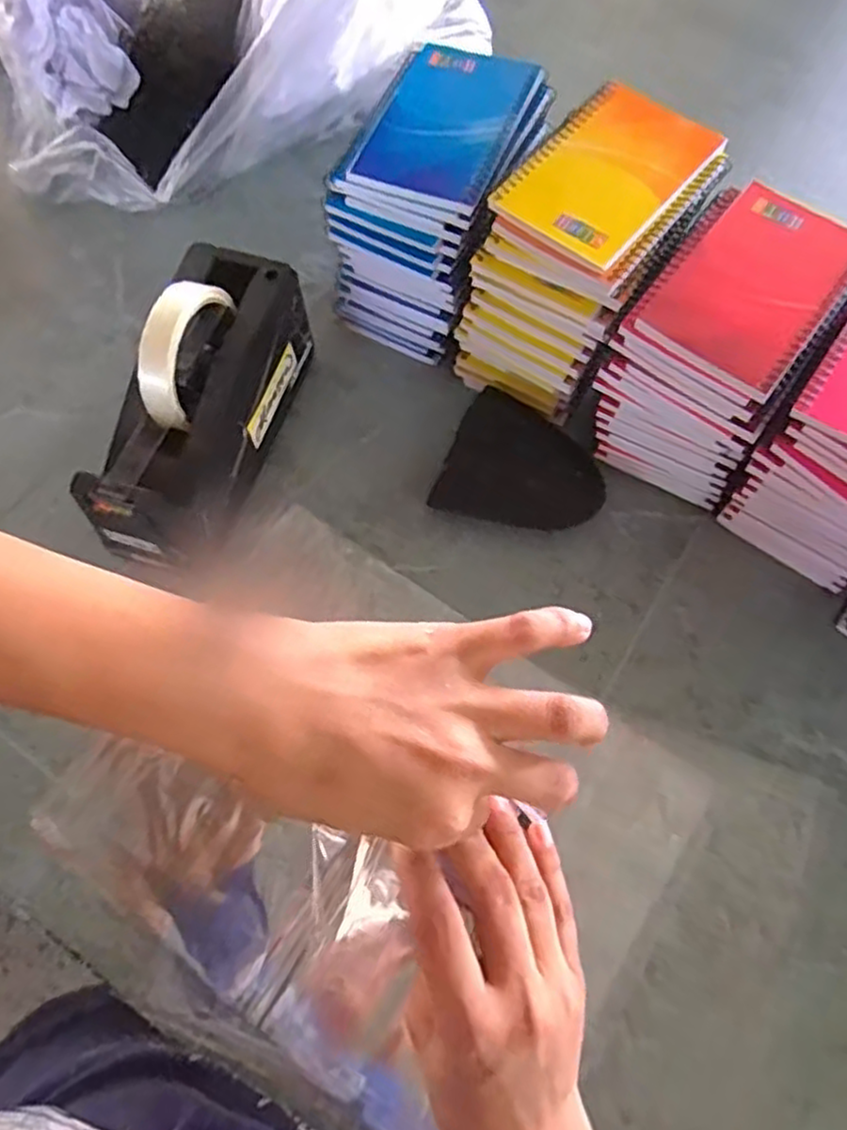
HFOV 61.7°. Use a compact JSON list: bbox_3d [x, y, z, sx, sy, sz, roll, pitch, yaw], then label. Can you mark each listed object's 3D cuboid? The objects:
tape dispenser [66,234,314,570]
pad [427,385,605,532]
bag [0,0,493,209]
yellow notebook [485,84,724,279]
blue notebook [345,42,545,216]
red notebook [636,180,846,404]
[{"bbox_3d":[-0.143,-0.104,0.456,0.077,0.122,0.197,14,70,6],"label":"tape dispenser"},{"bbox_3d":[0.070,-0.063,0.483,0.102,0.033,0.086,23,69,9],"label":"pad"},{"bbox_3d":[-0.158,-0.465,0.589,0.421,0.137,0.237,-32,72,-11],"label":"bag"},{"bbox_3d":[0.108,-0.231,0.415,0.084,0.007,0.134,37,74,13],"label":"yellow notebook"},{"bbox_3d":[0.016,-0.276,0.442,0.082,0.008,0.130,20,71,8],"label":"blue notebook"},{"bbox_3d":[0.189,-0.156,0.395,0.083,0.009,0.128,36,74,13],"label":"red notebook"}]

